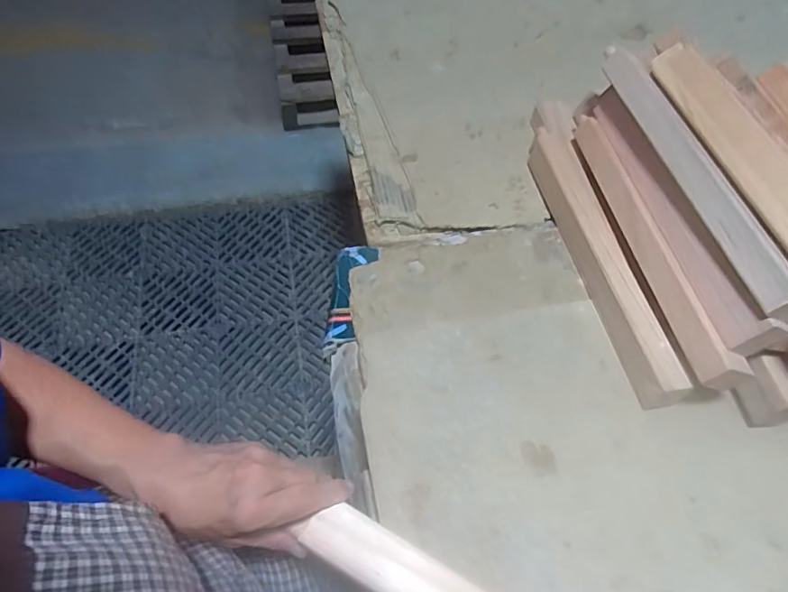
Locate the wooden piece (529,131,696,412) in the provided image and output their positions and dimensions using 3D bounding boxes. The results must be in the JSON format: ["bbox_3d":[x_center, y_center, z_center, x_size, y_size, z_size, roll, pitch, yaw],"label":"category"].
[{"bbox_3d":[0.212,-0.050,0.565,0.042,0.041,0.345,-7,57,-6],"label":"wooden piece"}]

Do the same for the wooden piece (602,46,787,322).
[{"bbox_3d":[0.275,-0.122,0.499,0.034,0.032,0.327,-9,58,-8],"label":"wooden piece"}]

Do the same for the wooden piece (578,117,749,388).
[{"bbox_3d":[0.243,-0.067,0.531,0.036,0.031,0.336,-8,58,-7],"label":"wooden piece"}]

